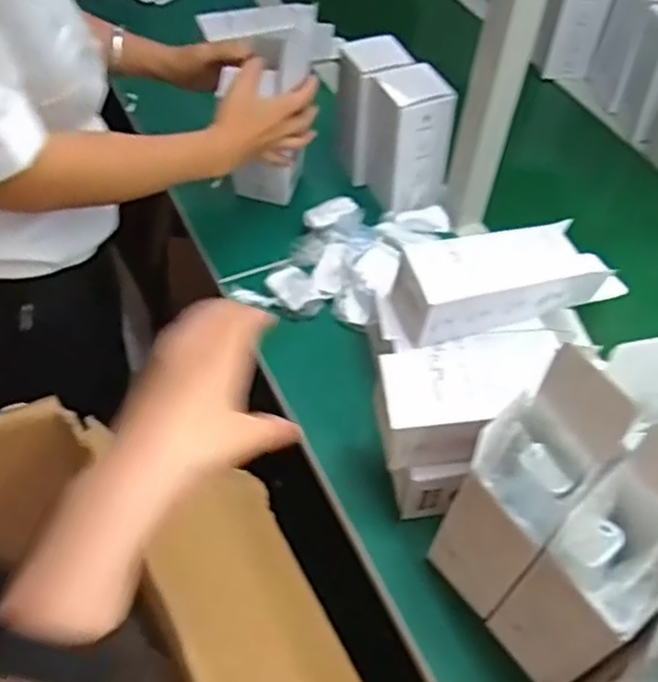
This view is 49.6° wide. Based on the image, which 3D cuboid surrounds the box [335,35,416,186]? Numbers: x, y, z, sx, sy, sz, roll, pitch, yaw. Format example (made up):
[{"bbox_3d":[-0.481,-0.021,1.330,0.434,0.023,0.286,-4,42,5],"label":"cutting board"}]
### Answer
[{"bbox_3d":[0.053,-0.283,0.893,0.080,0.166,0.069,-20,54,-18],"label":"box"}]

